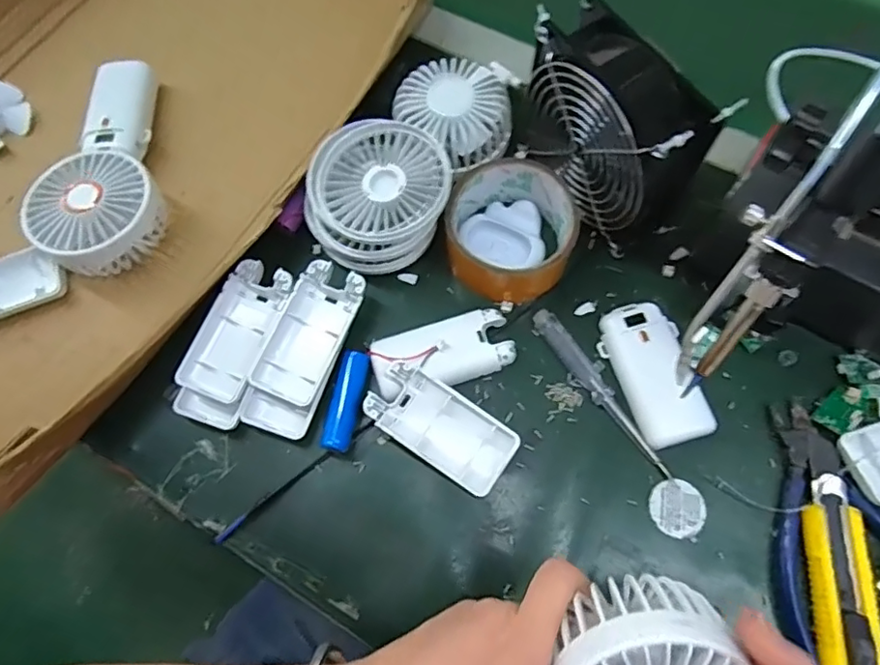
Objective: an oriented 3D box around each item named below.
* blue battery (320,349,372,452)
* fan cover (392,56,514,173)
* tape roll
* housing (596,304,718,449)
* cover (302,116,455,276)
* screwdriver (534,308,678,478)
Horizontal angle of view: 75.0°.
[{"bbox_3d":[-0.060,0.045,0.374,0.020,0.017,0.065,12,72,7],"label":"blue battery"},{"bbox_3d":[0.010,-0.163,0.426,0.086,0.034,0.076,38,77,14],"label":"fan cover"},{"bbox_3d":[0.048,-0.070,0.396,0.087,0.048,0.082,-1,71,2],"label":"tape roll"},{"bbox_3d":[0.138,0.025,0.371,0.044,0.017,0.093,-21,71,-5],"label":"housing"},{"bbox_3d":[-0.043,-0.093,0.400,0.095,0.059,0.084,-22,71,-5],"label":"cover"},{"bbox_3d":[0.106,0.037,0.373,0.019,0.010,0.129,-34,73,-9],"label":"screwdriver"}]

